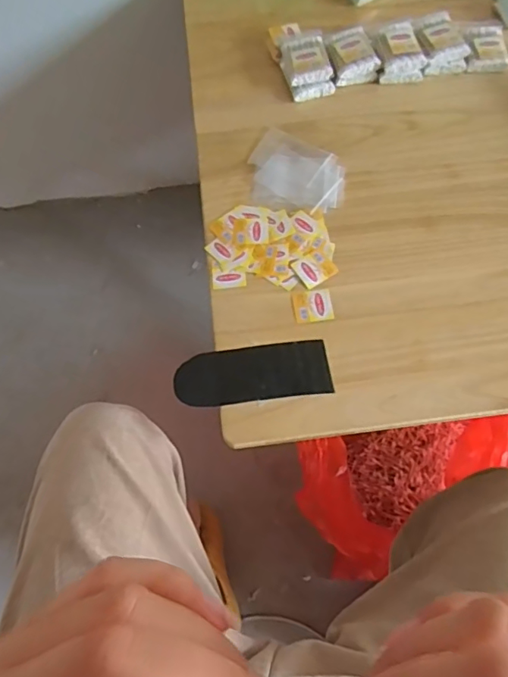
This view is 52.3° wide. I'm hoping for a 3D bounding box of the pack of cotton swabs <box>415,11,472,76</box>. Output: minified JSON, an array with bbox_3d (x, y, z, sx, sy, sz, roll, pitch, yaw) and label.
[{"bbox_3d":[0.260,-0.417,0.724,0.071,0.031,0.095,-4,68,1],"label":"pack of cotton swabs"}]

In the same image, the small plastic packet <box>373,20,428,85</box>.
[{"bbox_3d":[0.197,-0.397,0.716,0.060,0.036,0.085,-11,68,-1],"label":"small plastic packet"}]

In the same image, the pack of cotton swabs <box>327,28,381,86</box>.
[{"bbox_3d":[0.135,-0.391,0.720,0.056,0.030,0.077,-13,68,-2],"label":"pack of cotton swabs"}]

